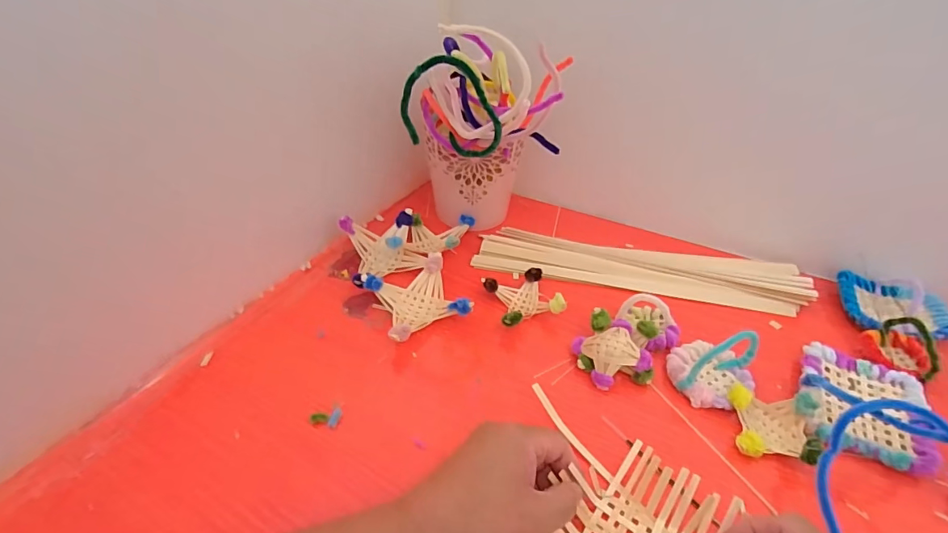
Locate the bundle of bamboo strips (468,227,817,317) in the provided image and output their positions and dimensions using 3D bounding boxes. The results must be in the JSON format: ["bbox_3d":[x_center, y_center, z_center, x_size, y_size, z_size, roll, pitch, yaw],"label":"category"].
[{"bbox_3d":[0.187,-0.006,0.528,0.356,0.011,0.109,8,40,7],"label":"bundle of bamboo strips"}]

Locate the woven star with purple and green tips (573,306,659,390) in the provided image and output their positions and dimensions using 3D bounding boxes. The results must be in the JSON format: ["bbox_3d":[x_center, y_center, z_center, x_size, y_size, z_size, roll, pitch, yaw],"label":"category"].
[{"bbox_3d":[0.127,0.076,0.416,0.068,0.032,0.067,19,42,18],"label":"woven star with purple and green tips"}]

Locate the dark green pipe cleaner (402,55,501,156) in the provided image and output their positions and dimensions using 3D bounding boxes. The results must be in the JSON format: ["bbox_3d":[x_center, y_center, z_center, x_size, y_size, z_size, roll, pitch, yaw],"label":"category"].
[{"bbox_3d":[-0.021,-0.148,0.430,0.088,0.096,0.052,-1,40,-4],"label":"dark green pipe cleaner"}]

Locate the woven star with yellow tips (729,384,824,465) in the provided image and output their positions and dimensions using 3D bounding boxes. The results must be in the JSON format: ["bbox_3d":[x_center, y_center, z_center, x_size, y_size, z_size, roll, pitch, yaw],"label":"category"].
[{"bbox_3d":[0.235,0.124,0.361,0.056,0.033,0.053,12,40,11],"label":"woven star with yellow tips"}]

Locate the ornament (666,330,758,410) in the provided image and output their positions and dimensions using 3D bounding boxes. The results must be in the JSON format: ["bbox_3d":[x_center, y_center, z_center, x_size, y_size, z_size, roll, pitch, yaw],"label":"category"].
[{"bbox_3d":[0.209,0.081,0.398,0.070,0.055,0.071,30,47,29],"label":"ornament"}]

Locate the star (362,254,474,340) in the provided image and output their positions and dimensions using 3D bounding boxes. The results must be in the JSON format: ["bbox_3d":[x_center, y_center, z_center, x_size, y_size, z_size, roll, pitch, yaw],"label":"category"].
[{"bbox_3d":[-0.055,0.034,0.453,0.084,0.035,0.085,-18,44,-23],"label":"star"}]

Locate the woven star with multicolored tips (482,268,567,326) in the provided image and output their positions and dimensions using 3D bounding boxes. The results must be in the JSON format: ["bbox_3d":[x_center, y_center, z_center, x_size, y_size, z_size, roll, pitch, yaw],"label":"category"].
[{"bbox_3d":[0.050,0.033,0.468,0.065,0.024,0.067,-10,41,-15],"label":"woven star with multicolored tips"}]

